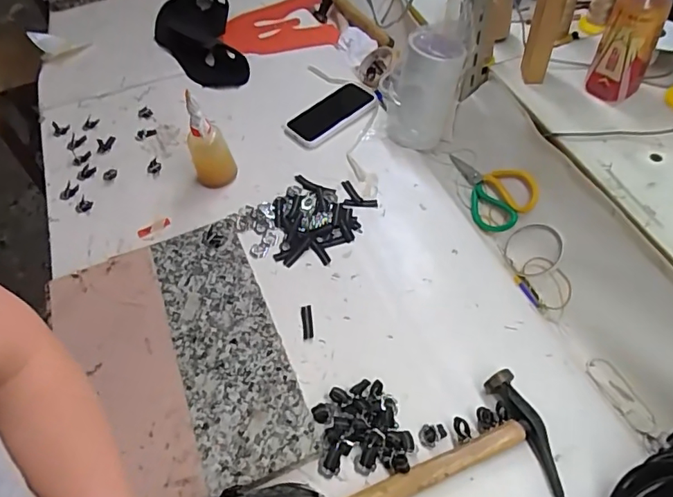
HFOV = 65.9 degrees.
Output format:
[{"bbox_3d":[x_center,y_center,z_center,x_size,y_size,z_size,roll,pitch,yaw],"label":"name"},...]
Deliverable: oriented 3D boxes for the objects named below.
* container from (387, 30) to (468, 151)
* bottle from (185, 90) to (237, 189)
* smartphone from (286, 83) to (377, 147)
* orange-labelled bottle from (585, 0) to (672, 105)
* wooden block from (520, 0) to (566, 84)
[{"bbox_3d":[0.144,-0.257,0.846,0.115,0.168,0.110,8,52,11],"label":"container"},{"bbox_3d":[-0.204,-0.163,0.823,0.062,0.155,0.053,-20,53,-11],"label":"bottle"},{"bbox_3d":[-0.008,-0.249,0.947,0.165,0.016,0.091,-34,57,-21],"label":"smartphone"},{"bbox_3d":[0.412,-0.300,0.726,0.071,0.180,0.064,25,60,23],"label":"orange-labelled bottle"},{"bbox_3d":[0.303,-0.326,0.759,0.042,0.171,0.041,13,55,16],"label":"wooden block"}]

